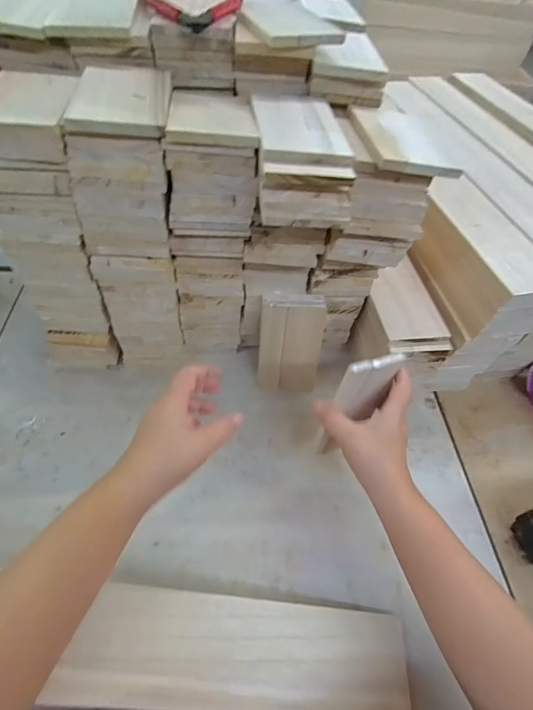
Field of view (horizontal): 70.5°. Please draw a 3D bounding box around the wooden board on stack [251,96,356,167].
[{"bbox_3d":[0.028,-0.202,0.330,0.074,0.010,0.120,-3,53,-8],"label":"wooden board on stack"}]

